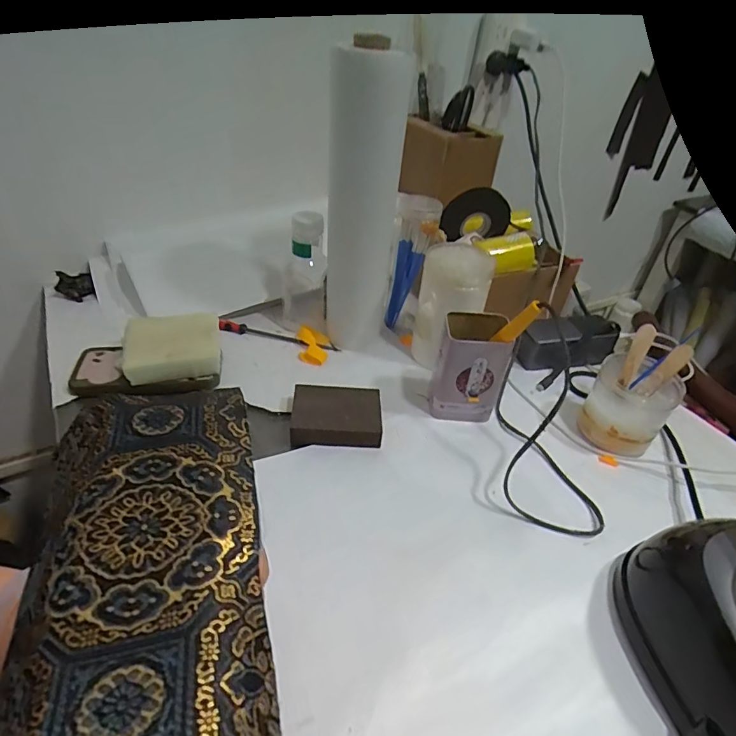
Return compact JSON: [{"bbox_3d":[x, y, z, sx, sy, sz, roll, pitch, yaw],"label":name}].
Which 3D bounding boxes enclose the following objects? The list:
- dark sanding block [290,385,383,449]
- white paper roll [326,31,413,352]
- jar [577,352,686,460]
[{"bbox_3d":[-0.035,0.052,0.543,0.098,0.029,0.076,2,38,-6],"label":"dark sanding block"},{"bbox_3d":[-0.006,-0.195,0.601,0.083,0.347,0.076,4,38,-3],"label":"white paper roll"},{"bbox_3d":[0.293,0.043,0.547,0.081,0.091,0.076,4,38,-3],"label":"jar"}]

